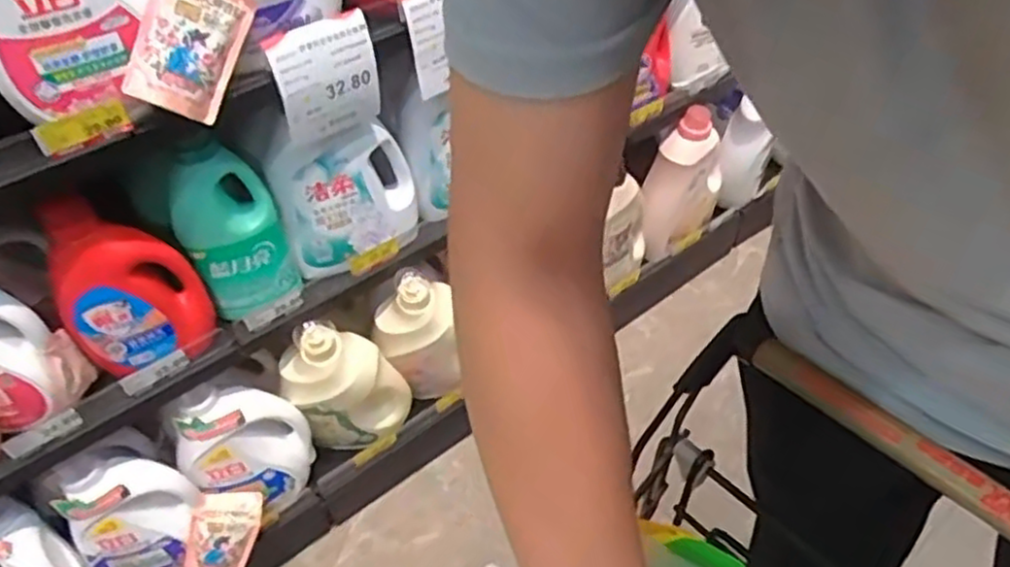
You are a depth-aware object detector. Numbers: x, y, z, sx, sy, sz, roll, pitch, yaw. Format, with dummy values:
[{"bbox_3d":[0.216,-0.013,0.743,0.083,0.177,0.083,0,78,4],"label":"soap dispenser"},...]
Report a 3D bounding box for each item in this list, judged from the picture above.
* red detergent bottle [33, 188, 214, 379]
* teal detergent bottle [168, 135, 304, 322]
[{"bbox_3d":[-0.525,-0.004,0.986,0.172,0.267,0.096,-19,48,-12],"label":"red detergent bottle"},{"bbox_3d":[-0.399,-0.073,1.051,0.143,0.278,0.072,-21,49,-13],"label":"teal detergent bottle"}]

